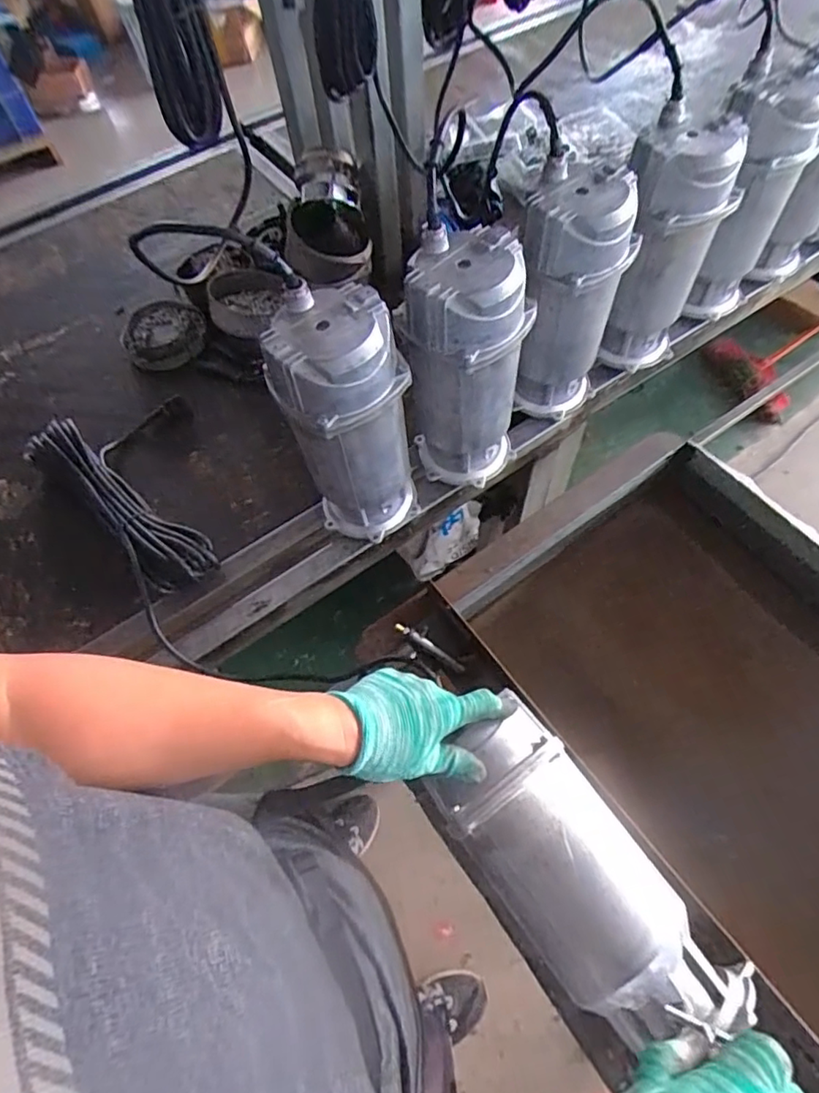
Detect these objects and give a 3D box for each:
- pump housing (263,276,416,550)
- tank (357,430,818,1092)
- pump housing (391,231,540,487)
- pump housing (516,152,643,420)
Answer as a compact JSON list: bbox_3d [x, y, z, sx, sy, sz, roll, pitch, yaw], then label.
[{"bbox_3d":[-0.068,-0.130,0.650,0.135,0.290,0.116,-12,61,-3],"label":"pump housing"},{"bbox_3d":[0.391,0.304,0.729,0.596,0.310,0.765,-33,64,-13],"label":"tank"},{"bbox_3d":[0.066,-0.203,0.679,0.135,0.290,0.120,1,62,4],"label":"pump housing"},{"bbox_3d":[0.194,-0.296,0.717,0.125,0.288,0.120,14,63,11],"label":"pump housing"}]

